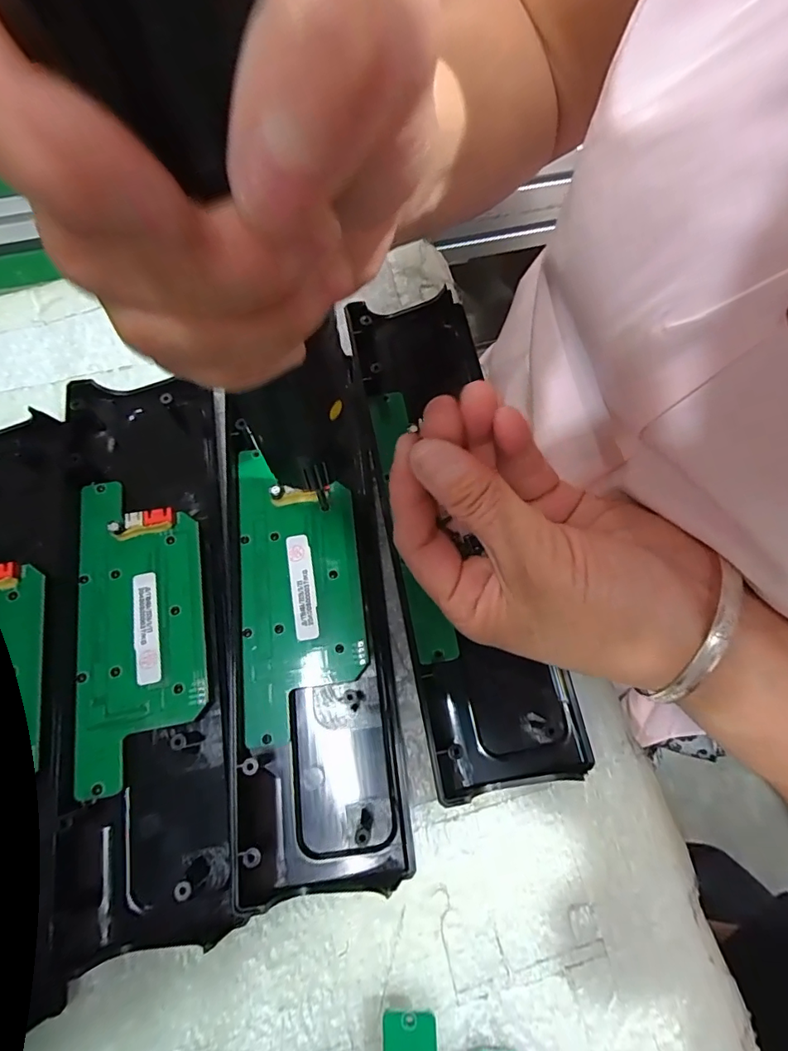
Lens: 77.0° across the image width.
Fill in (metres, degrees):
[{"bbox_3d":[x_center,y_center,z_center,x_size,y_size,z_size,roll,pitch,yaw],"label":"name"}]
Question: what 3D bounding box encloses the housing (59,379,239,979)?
[{"bbox_3d":[-0.113,0.044,0.225,0.070,0.020,0.241,-8,71,-5],"label":"housing"}]

